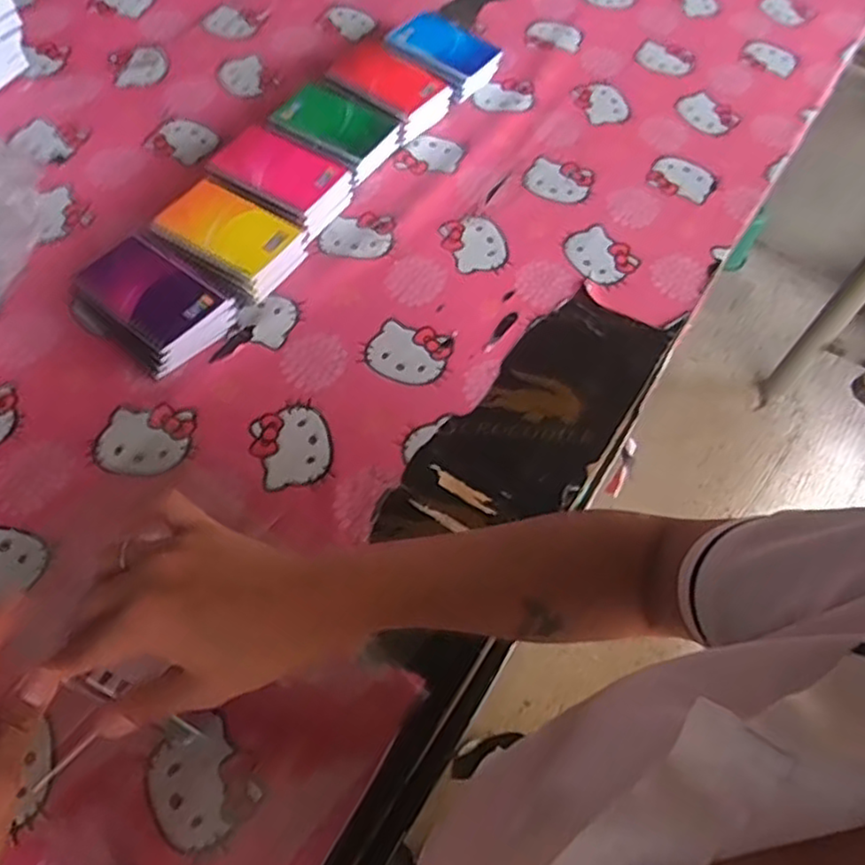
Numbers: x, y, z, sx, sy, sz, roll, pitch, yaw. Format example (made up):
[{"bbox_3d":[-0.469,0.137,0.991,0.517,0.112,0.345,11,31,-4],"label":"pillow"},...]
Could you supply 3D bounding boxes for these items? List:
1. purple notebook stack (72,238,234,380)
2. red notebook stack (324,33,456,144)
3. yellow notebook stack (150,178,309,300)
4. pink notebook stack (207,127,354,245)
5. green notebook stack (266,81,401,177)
[{"bbox_3d":[-0.264,-0.124,0.684,0.138,0.045,0.101,39,64,18],"label":"purple notebook stack"},{"bbox_3d":[-0.052,-0.420,0.871,0.138,0.047,0.103,37,63,18],"label":"red notebook stack"},{"bbox_3d":[-0.207,-0.197,0.736,0.138,0.043,0.101,24,60,11],"label":"yellow notebook stack"},{"bbox_3d":[-0.165,-0.276,0.786,0.137,0.046,0.103,25,60,11],"label":"pink notebook stack"},{"bbox_3d":[-0.113,-0.348,0.832,0.132,0.038,0.100,30,61,14],"label":"green notebook stack"}]

